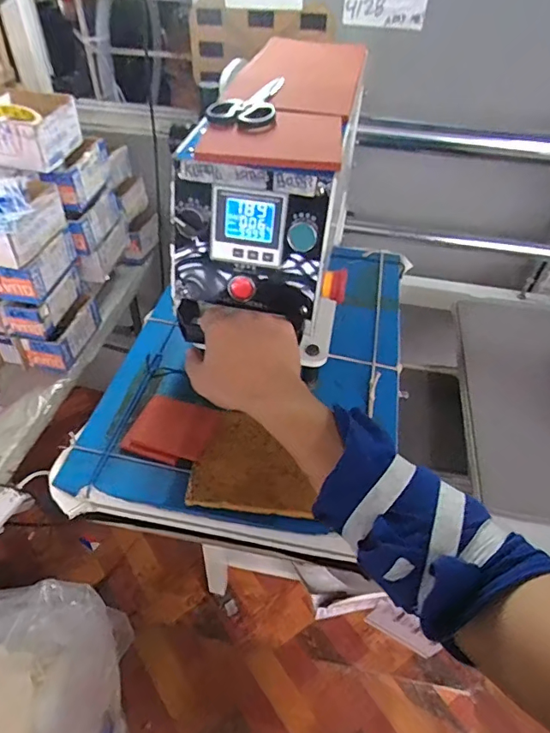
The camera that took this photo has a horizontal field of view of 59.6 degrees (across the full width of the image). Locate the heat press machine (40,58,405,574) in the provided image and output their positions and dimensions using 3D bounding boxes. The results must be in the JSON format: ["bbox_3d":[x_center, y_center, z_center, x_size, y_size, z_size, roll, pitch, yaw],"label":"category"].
[{"bbox_3d":[-0.041,-0.137,0.636,0.333,0.366,0.577,10,46,7],"label":"heat press machine"}]

